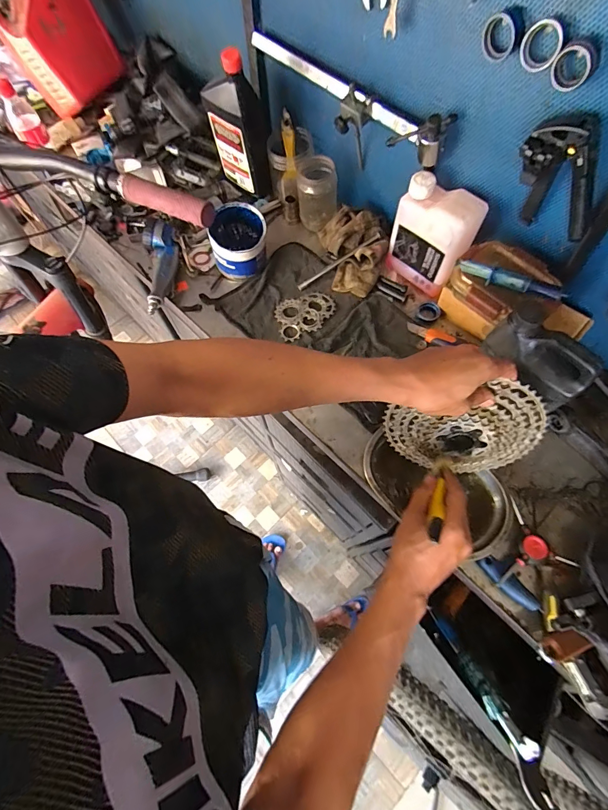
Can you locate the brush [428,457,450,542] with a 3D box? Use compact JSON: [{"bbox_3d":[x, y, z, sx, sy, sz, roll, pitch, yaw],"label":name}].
[{"bbox_3d":[0.168,0.109,0.463,0.020,0.016,0.162,24,29,11],"label":"brush"}]

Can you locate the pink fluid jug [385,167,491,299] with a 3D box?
[{"bbox_3d":[0.216,-0.273,0.636,0.065,0.180,0.131,-41,72,-16],"label":"pink fluid jug"}]

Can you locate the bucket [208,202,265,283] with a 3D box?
[{"bbox_3d":[-0.119,-0.296,0.698,0.098,0.101,0.091,0,66,0],"label":"bucket"}]

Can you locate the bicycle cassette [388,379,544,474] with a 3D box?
[{"bbox_3d":[0.215,0.042,0.503,0.191,0.160,0.042,-28,34,27],"label":"bicycle cassette"}]

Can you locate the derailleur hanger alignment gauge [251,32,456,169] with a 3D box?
[{"bbox_3d":[0.056,-0.484,0.608,0.074,0.105,0.381,-36,70,-14],"label":"derailleur hanger alignment gauge"}]

